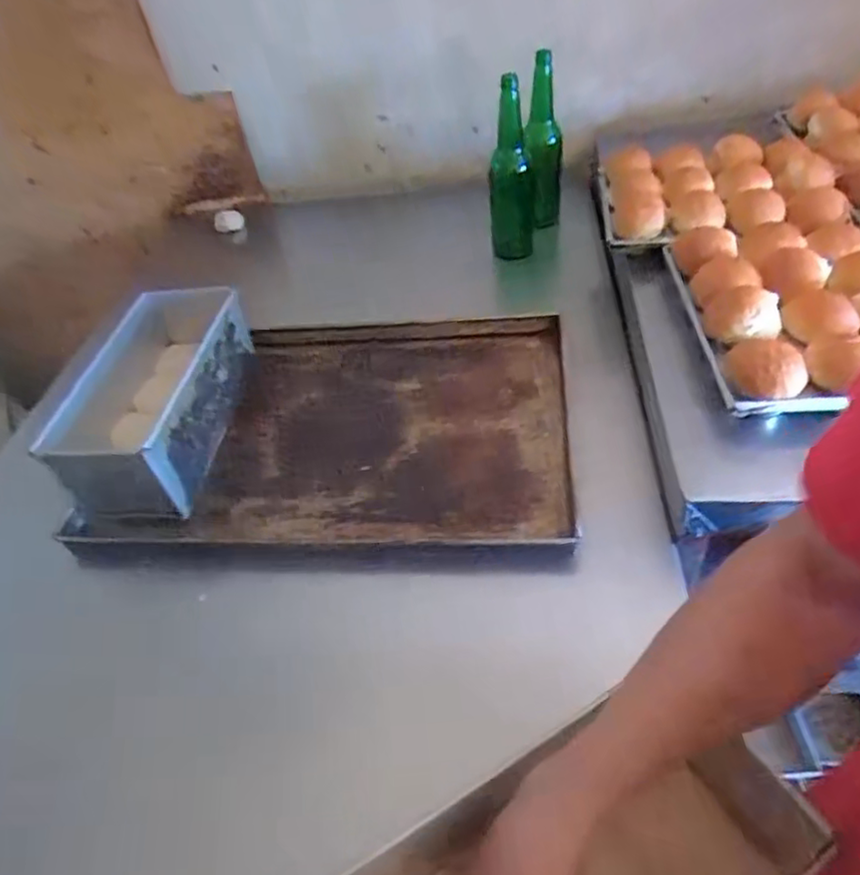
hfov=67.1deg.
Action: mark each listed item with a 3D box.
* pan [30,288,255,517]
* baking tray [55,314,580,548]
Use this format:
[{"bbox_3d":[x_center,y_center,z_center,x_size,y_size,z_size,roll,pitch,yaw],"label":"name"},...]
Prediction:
[{"bbox_3d":[-0.362,-0.066,0.879,0.180,0.118,0.356,-3,44,7],"label":"pan"},{"bbox_3d":[-0.104,-0.024,0.875,0.568,0.029,0.418,0,44,6],"label":"baking tray"}]

